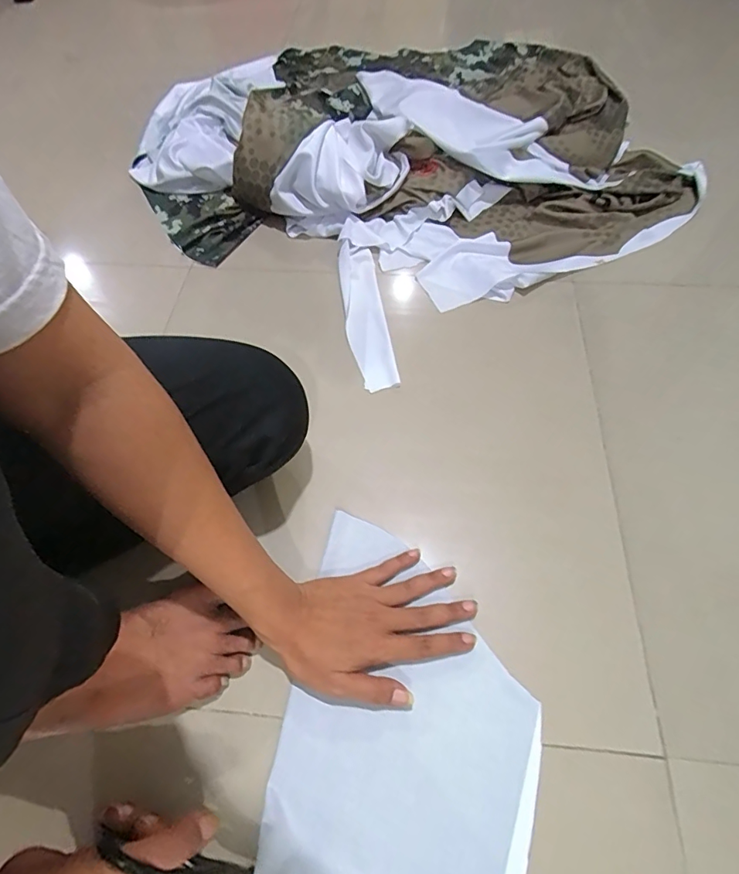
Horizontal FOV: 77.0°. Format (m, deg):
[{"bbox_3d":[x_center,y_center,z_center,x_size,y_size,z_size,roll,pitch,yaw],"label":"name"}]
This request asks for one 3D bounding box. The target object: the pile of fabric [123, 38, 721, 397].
[{"bbox_3d":[0.036,-0.559,0.860,0.852,0.141,0.908,-26,61,-13],"label":"pile of fabric"}]

